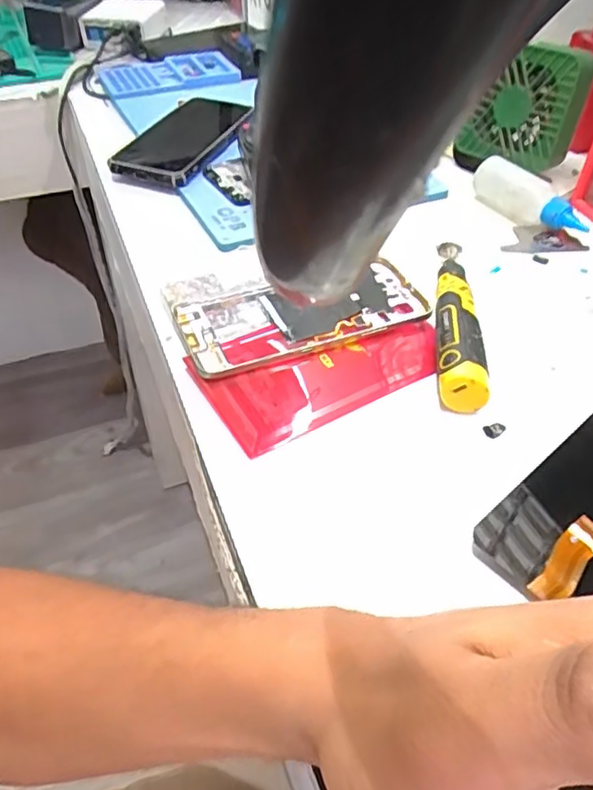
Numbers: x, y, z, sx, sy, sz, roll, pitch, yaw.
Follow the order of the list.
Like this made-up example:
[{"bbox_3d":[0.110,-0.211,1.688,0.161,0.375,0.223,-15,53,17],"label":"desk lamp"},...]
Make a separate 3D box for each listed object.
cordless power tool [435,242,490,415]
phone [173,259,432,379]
[{"bbox_3d":[0.105,-0.058,0.411,0.028,0.030,0.163,4,47,3],"label":"cordless power tool"},{"bbox_3d":[0.006,-0.056,0.413,0.165,0.009,0.074,-18,50,-17],"label":"phone"}]

